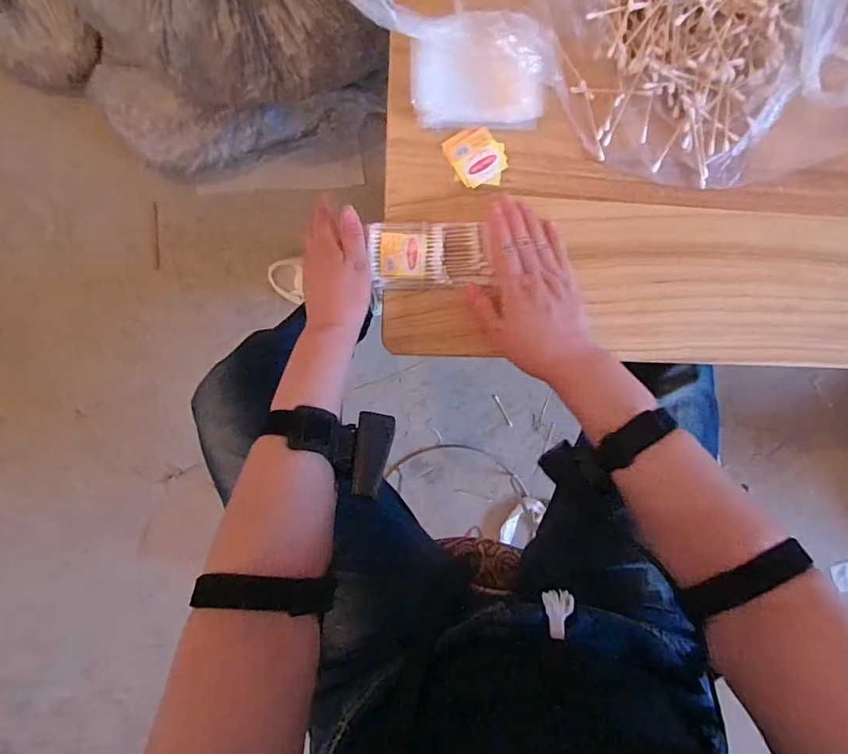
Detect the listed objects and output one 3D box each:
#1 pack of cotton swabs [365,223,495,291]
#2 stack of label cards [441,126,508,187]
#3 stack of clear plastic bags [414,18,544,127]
[{"bbox_3d":[0.006,-0.115,0.444,0.107,0.013,0.059,-2,96,0],"label":"pack of cotton swabs"},{"bbox_3d":[0.050,-0.205,0.441,0.051,0.004,0.053,-24,94,2],"label":"stack of label cards"},{"bbox_3d":[0.047,-0.257,0.406,0.113,0.083,0.020,5,52,3],"label":"stack of clear plastic bags"}]

